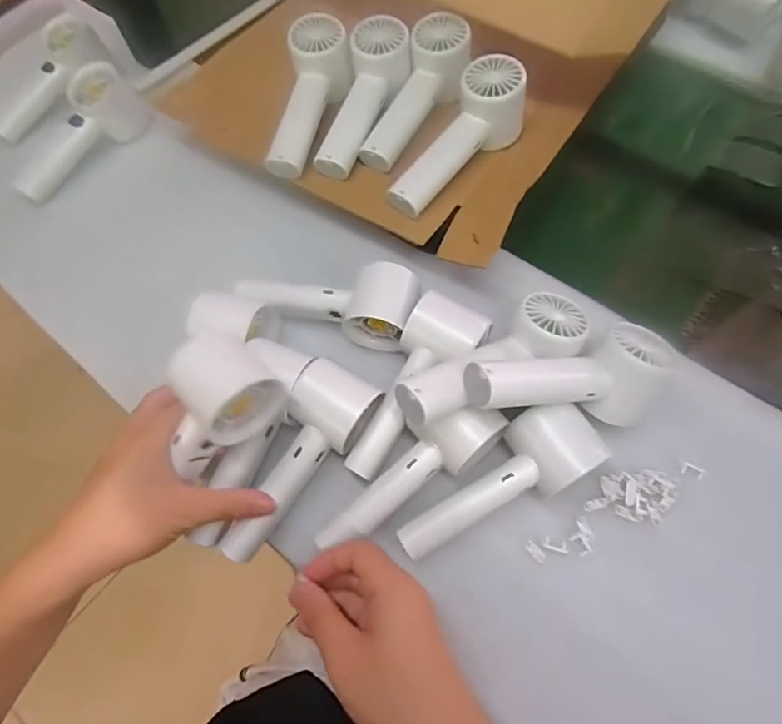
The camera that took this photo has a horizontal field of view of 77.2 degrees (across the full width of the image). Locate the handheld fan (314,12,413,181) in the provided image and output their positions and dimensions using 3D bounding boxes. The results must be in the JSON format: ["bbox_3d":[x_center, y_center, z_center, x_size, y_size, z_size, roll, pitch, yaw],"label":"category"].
[{"bbox_3d":[-0.027,-0.249,0.464,0.052,0.037,0.160,20,82,11],"label":"handheld fan"}]

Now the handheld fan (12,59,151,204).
[{"bbox_3d":[-0.344,-0.246,0.539,0.072,0.048,0.163,37,86,18],"label":"handheld fan"}]

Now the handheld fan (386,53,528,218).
[{"bbox_3d":[0.059,-0.193,0.443,0.052,0.052,0.160,39,87,18],"label":"handheld fan"}]

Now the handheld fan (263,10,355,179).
[{"bbox_3d":[-0.079,-0.252,0.469,0.059,0.039,0.162,14,81,9],"label":"handheld fan"}]

